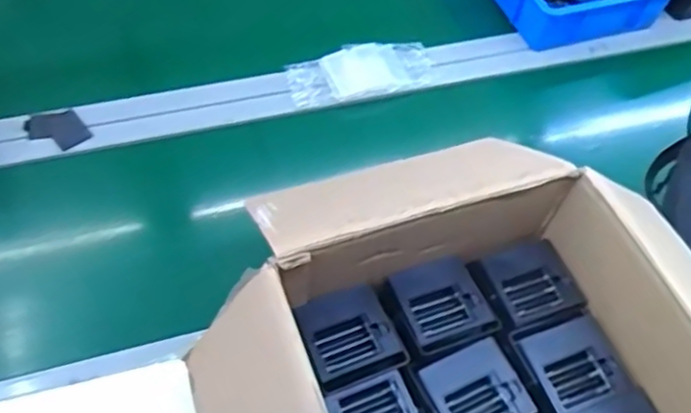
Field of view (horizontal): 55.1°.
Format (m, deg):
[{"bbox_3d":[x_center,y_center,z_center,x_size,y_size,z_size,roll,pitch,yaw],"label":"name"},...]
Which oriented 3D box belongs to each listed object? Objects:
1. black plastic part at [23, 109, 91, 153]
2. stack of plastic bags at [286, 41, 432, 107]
[{"bbox_3d":[-0.408,-0.107,0.942,0.071,0.018,0.068,-32,64,-23],"label":"black plastic part"},{"bbox_3d":[0.024,-0.209,1.029,0.224,0.027,0.094,-11,58,-12],"label":"stack of plastic bags"}]

